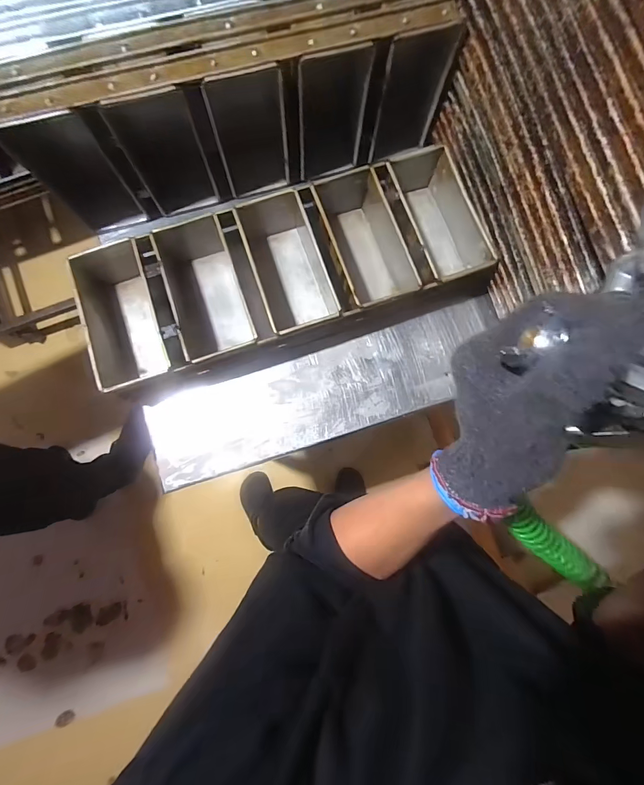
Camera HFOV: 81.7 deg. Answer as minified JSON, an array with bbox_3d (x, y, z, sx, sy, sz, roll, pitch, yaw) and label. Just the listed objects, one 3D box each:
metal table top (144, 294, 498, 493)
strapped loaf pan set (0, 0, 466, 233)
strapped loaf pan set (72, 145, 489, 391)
[{"bbox_3d":[0.015,-0.002,0.597,0.568,0.018,0.144,-19,82,-4],"label":"metal table top"},{"bbox_3d":[-0.101,-0.395,0.557,0.586,0.239,0.117,-21,83,-4],"label":"strapped loaf pan set"},{"bbox_3d":[-0.045,-0.201,0.577,0.598,0.107,0.237,-19,82,-4],"label":"strapped loaf pan set"}]

